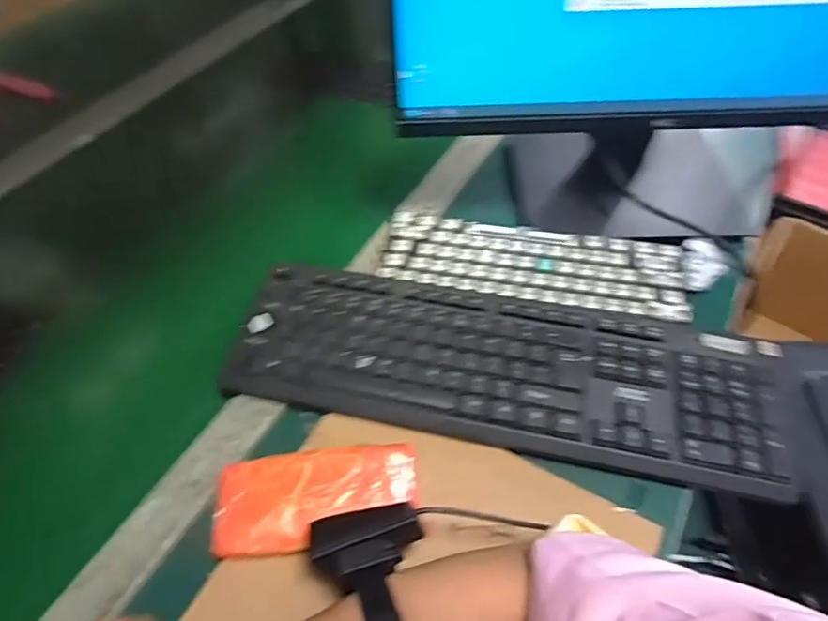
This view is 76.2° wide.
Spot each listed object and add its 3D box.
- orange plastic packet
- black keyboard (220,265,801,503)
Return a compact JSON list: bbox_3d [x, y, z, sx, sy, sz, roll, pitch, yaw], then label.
[{"bbox_3d":[-0.068,0.130,0.371,0.138,0.025,0.065,-6,54,-5],"label":"orange plastic packet"},{"bbox_3d":[0.072,0.042,0.435,0.433,0.017,0.131,10,54,7],"label":"black keyboard"}]

